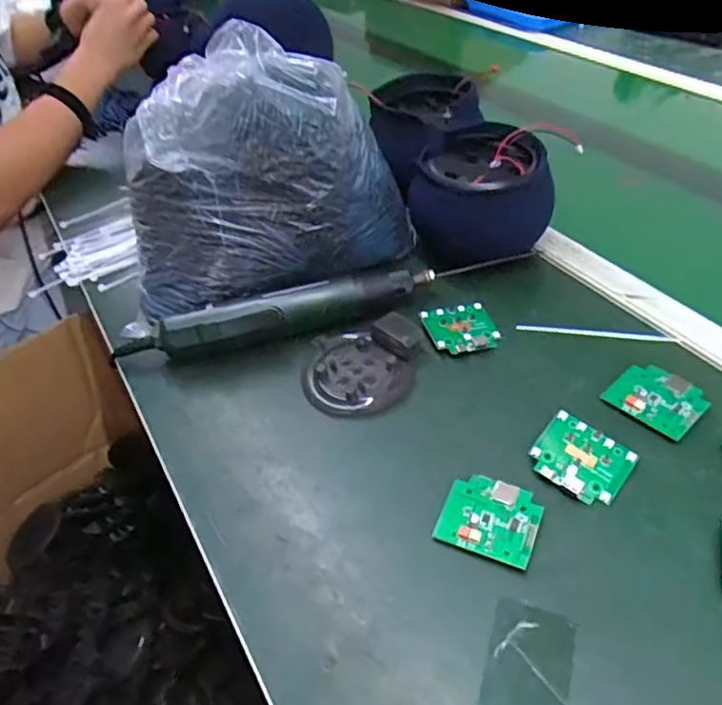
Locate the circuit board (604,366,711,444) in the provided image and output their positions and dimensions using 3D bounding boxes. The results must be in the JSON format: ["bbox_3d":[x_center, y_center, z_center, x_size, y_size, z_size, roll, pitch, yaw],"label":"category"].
[{"bbox_3d":[0.218,0.034,0.450,0.055,0.012,0.061,-33,49,-26],"label":"circuit board"}]

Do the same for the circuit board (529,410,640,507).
[{"bbox_3d":[0.150,0.072,0.415,0.060,0.004,0.053,34,61,23],"label":"circuit board"}]

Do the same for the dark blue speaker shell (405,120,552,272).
[{"bbox_3d":[0.113,-0.142,0.595,0.126,0.103,0.099,-16,43,-10],"label":"dark blue speaker shell"}]

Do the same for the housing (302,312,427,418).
[{"bbox_3d":[0.005,0.010,0.499,0.103,0.027,0.082,-16,44,-10],"label":"housing"}]

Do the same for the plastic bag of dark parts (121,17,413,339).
[{"bbox_3d":[-0.087,-0.146,0.546,0.254,0.211,0.137,-3,43,4],"label":"plastic bag of dark parts"}]

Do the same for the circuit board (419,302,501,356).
[{"bbox_3d":[0.086,-0.020,0.523,0.060,0.004,0.052,-9,49,-19],"label":"circuit board"}]

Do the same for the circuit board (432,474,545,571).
[{"bbox_3d":[0.082,0.105,0.389,0.059,0.010,0.051,15,47,21],"label":"circuit board"}]

